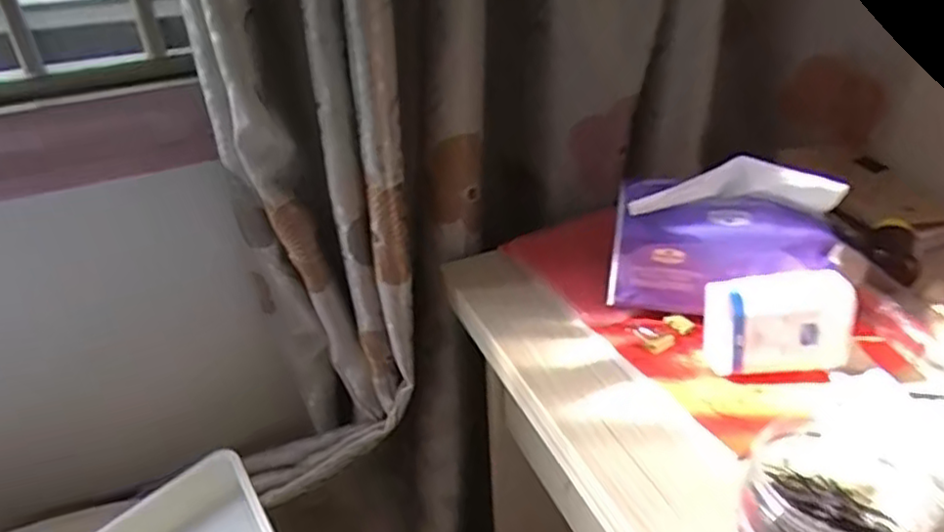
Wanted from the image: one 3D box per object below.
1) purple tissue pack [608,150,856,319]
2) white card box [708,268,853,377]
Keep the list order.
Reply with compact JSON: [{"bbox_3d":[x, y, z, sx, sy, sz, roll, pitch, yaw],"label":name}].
[{"bbox_3d":[0.181,-0.015,0.502,0.150,0.120,0.041,3,33,9],"label":"purple tissue pack"},{"bbox_3d":[0.207,0.039,0.468,0.086,0.063,0.036,-2,33,0],"label":"white card box"}]

